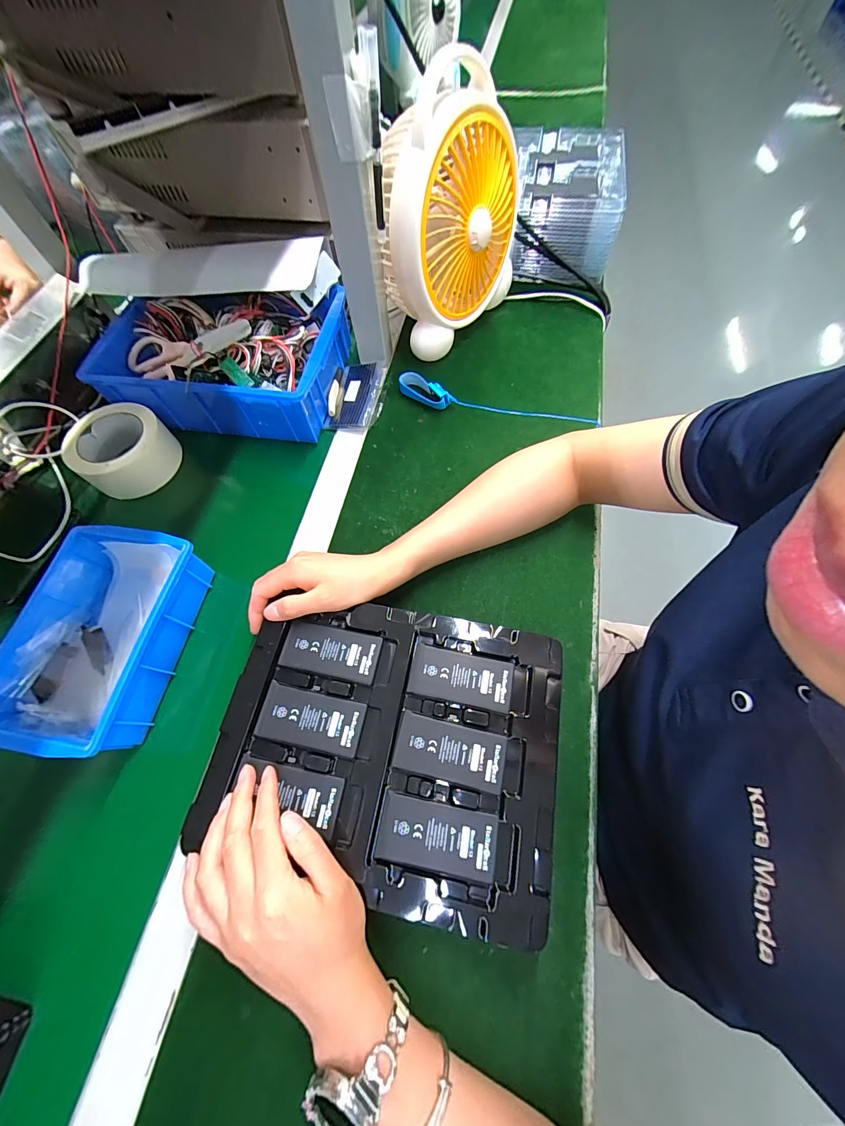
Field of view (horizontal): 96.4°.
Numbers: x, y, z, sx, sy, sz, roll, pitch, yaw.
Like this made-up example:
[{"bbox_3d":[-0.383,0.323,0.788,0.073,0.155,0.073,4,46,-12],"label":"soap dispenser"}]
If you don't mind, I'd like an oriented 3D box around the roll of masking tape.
[{"bbox_3d":[-0.376,-0.143,0.472,0.109,0.051,0.108,-1,66,2],"label":"roll of masking tape"}]

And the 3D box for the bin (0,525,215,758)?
[{"bbox_3d":[-0.314,0.068,0.369,0.137,0.059,0.195,7,66,5],"label":"bin"}]

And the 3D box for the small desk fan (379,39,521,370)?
[{"bbox_3d":[0.038,-0.416,0.474,0.109,0.236,0.209,25,68,10],"label":"small desk fan"}]

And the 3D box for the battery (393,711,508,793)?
[{"bbox_3d":[0.023,0.153,0.307,0.086,0.004,0.043,11,66,7],"label":"battery"}]

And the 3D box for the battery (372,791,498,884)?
[{"bbox_3d":[0.011,0.206,0.285,0.087,0.007,0.043,9,66,7],"label":"battery"}]

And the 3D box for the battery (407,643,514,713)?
[{"bbox_3d":[0.034,0.100,0.331,0.087,0.007,0.043,10,66,7],"label":"battery"}]

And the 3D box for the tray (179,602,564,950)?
[{"bbox_3d":[-0.030,0.143,0.311,0.270,0.015,0.215,10,66,4],"label":"tray"}]

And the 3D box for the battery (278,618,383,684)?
[{"bbox_3d":[-0.083,0.080,0.344,0.086,0.005,0.043,9,66,7],"label":"battery"}]

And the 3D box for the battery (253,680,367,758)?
[{"bbox_3d":[-0.095,0.133,0.321,0.087,0.004,0.044,10,66,7],"label":"battery"}]

